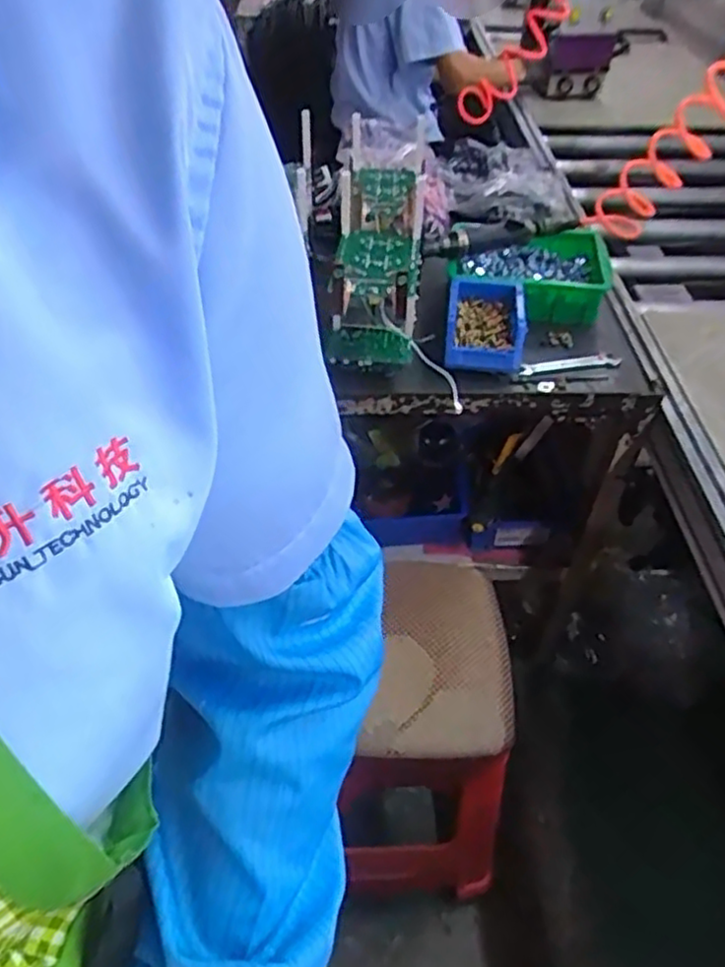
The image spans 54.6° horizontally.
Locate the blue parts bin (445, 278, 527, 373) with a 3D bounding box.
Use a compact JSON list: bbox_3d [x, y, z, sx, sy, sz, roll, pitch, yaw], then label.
[{"bbox_3d":[0.179,-0.239,1.034,0.112,0.053,0.195,4,46,3],"label":"blue parts bin"}]

